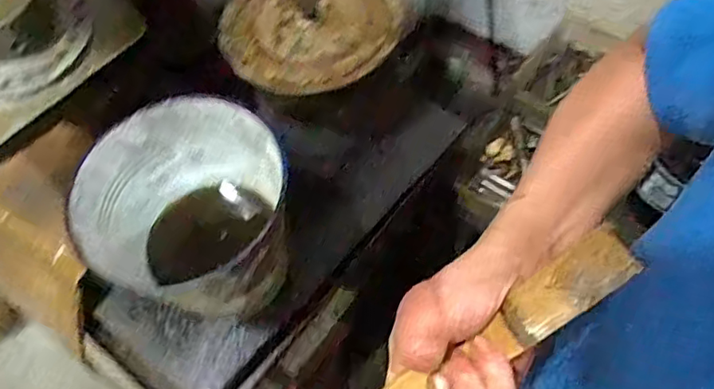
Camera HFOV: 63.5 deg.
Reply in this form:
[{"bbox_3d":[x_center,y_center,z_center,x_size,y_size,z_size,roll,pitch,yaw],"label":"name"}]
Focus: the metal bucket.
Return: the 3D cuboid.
[{"bbox_3d":[-0.201,0.024,0.723,0.217,0.188,0.196,-5,60,2],"label":"metal bucket"}]

